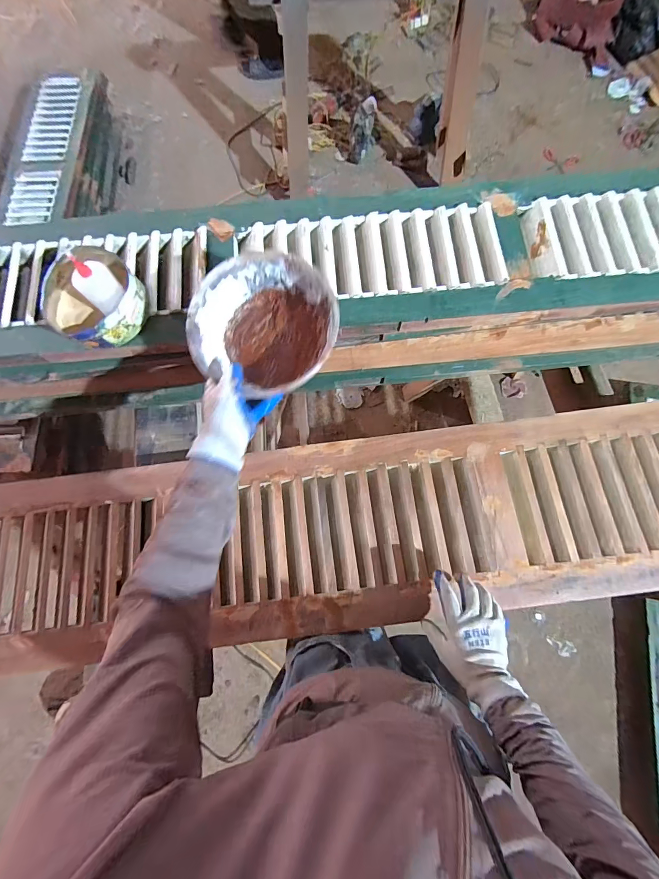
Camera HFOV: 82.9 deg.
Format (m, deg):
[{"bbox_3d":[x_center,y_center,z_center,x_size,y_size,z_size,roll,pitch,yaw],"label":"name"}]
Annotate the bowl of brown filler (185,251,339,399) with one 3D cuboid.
[{"bbox_3d":[-0.092,-0.167,0.557,0.204,0.081,0.191,0,75,1],"label":"bowl of brown filler"}]

